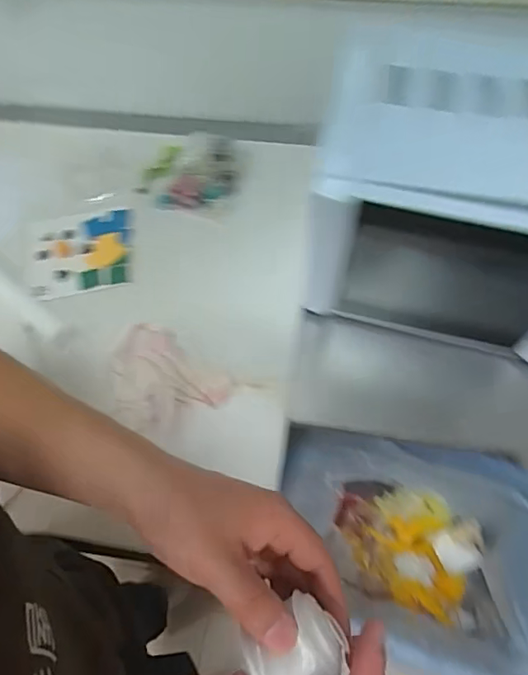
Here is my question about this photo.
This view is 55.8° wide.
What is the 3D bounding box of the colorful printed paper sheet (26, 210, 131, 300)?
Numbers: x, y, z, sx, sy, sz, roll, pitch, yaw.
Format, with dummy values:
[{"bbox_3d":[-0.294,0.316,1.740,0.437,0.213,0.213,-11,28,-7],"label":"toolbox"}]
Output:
[{"bbox_3d":[-0.292,-0.136,0.796,0.171,0.011,0.161,-13,60,-1],"label":"colorful printed paper sheet"}]

